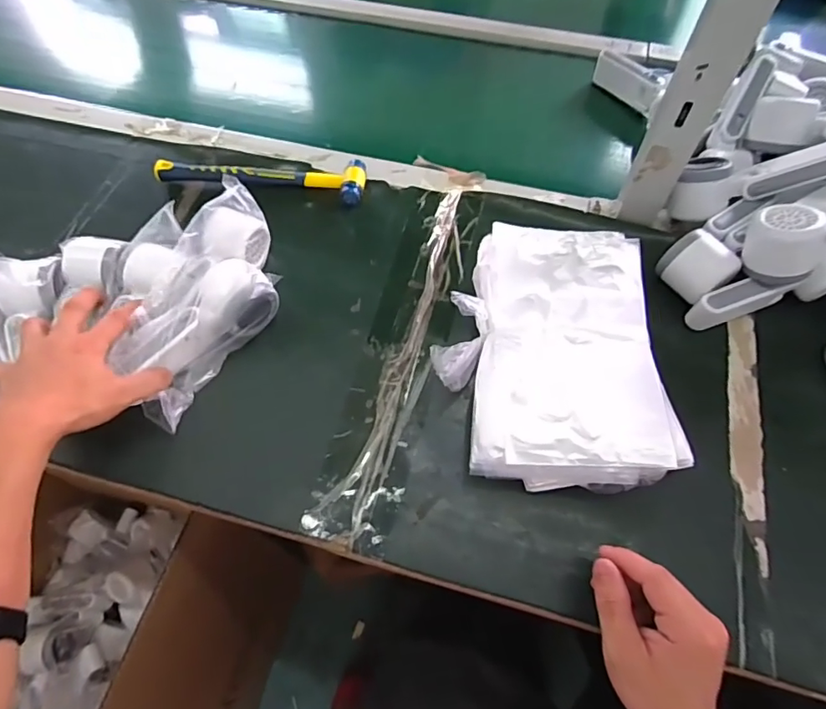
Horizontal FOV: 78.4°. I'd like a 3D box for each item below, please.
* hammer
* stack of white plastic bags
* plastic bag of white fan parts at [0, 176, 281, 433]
[{"bbox_3d":[-0.177,-0.212,0.595,0.242,0.028,0.058,5,61,3],"label":"hammer"},{"bbox_3d":[0.124,0.001,0.460,0.196,0.074,0.236,1,61,0],"label":"stack of white plastic bags"},{"bbox_3d":[-0.280,-0.038,0.465,0.304,0.076,0.199,-13,65,-6],"label":"plastic bag of white fan parts"}]

